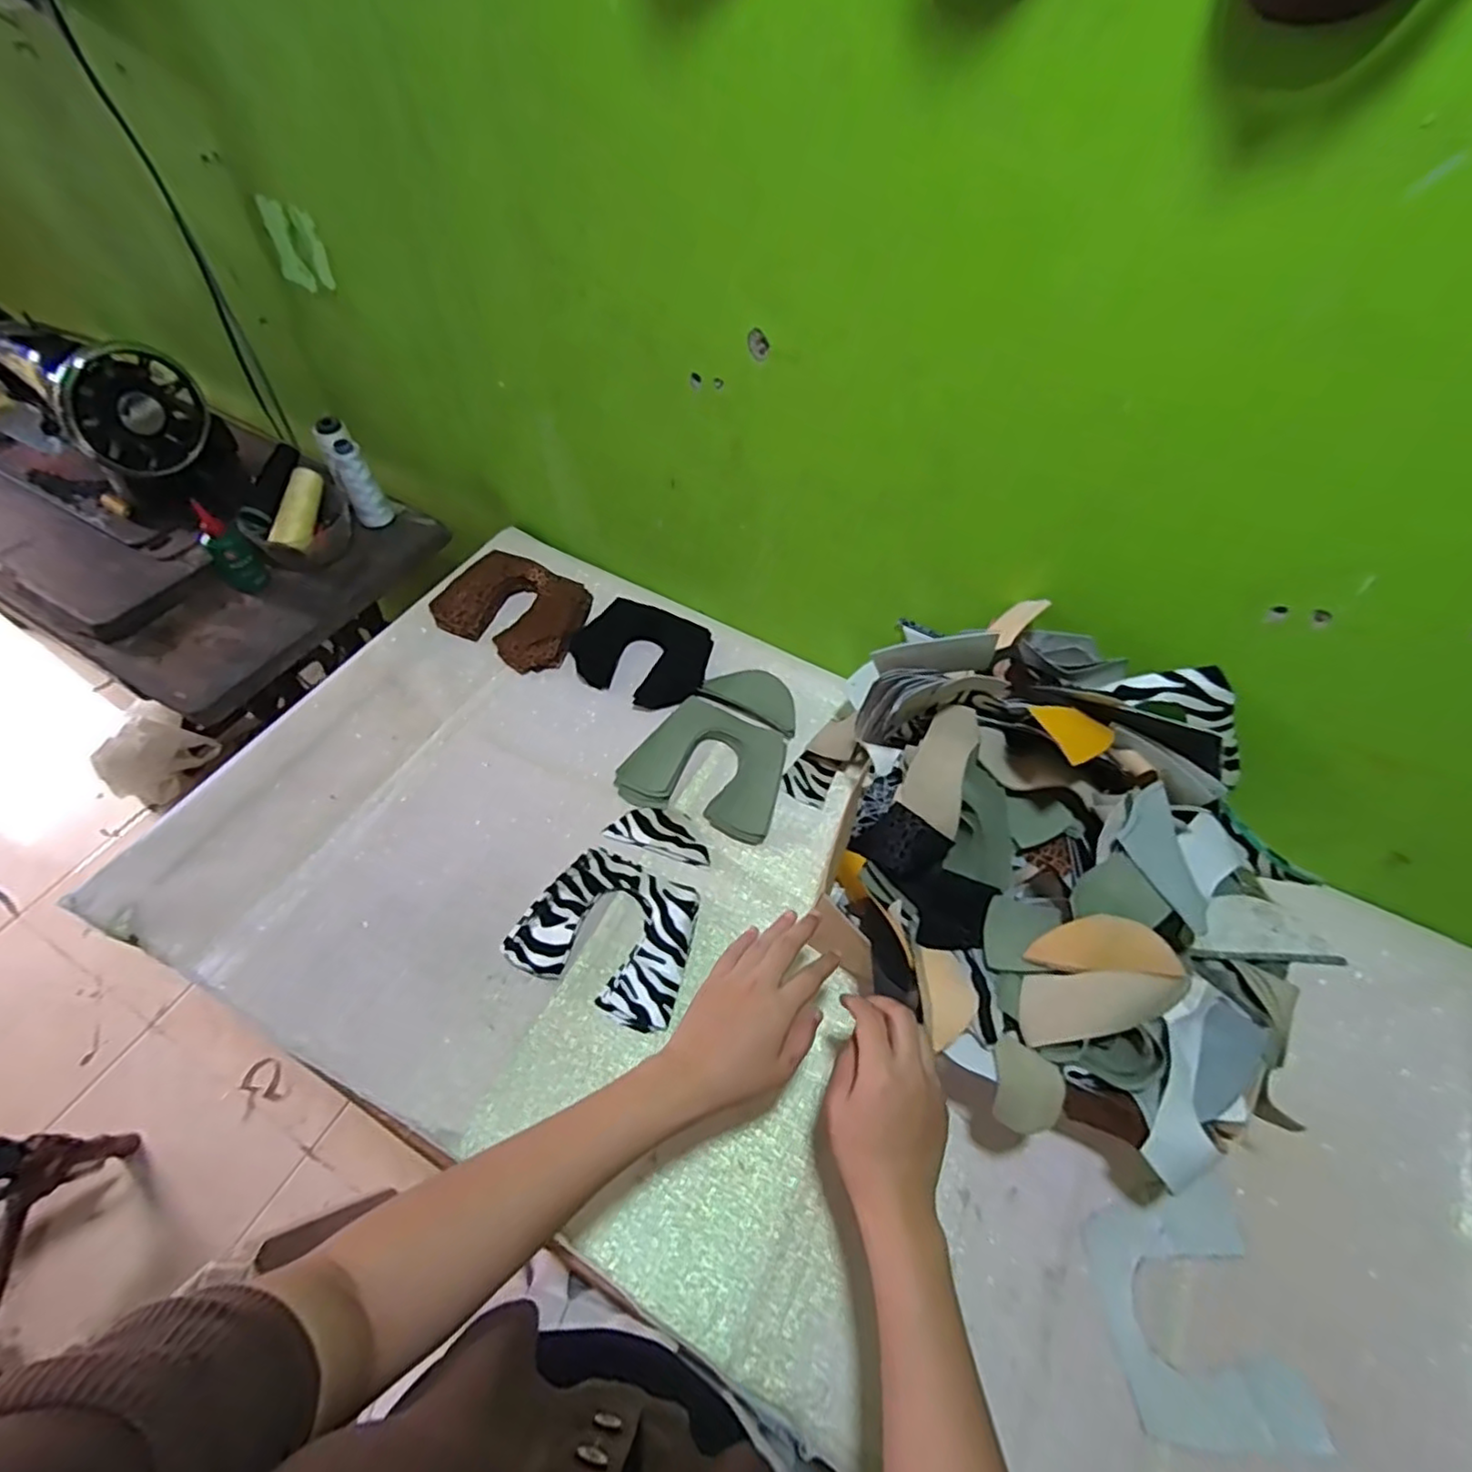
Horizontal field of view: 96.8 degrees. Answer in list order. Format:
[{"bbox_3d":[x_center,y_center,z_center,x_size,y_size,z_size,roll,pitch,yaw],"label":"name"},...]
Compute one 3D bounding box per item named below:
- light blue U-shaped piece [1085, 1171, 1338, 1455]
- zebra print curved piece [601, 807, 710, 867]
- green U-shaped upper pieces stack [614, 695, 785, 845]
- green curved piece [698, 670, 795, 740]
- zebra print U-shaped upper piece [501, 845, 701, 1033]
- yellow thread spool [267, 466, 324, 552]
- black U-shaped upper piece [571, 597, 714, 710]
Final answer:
[{"bbox_3d":[0.326,0.411,0.468,0.121,0.008,0.143,-3,57,-4],"label":"light blue U-shaped piece"},{"bbox_3d":[-0.075,0.097,0.659,0.106,0.005,0.044,16,58,9],"label":"zebra print curved piece"},{"bbox_3d":[-0.032,0.029,0.695,0.162,0.019,0.129,17,58,9],"label":"green U-shaped upper pieces stack"},{"bbox_3d":[0.023,-0.049,0.757,0.115,0.011,0.070,24,60,14],"label":"green curved piece"},{"bbox_3d":[-0.112,0.178,0.600,0.156,0.017,0.128,21,59,12],"label":"zebra print U-shaped upper piece"},{"bbox_3d":[-0.552,-0.287,0.826,0.035,0.034,0.107,9,79,4],"label":"yellow thread spool"},{"bbox_3d":[-0.111,-0.105,0.785,0.161,0.016,0.133,25,60,14],"label":"black U-shaped upper piece"}]

